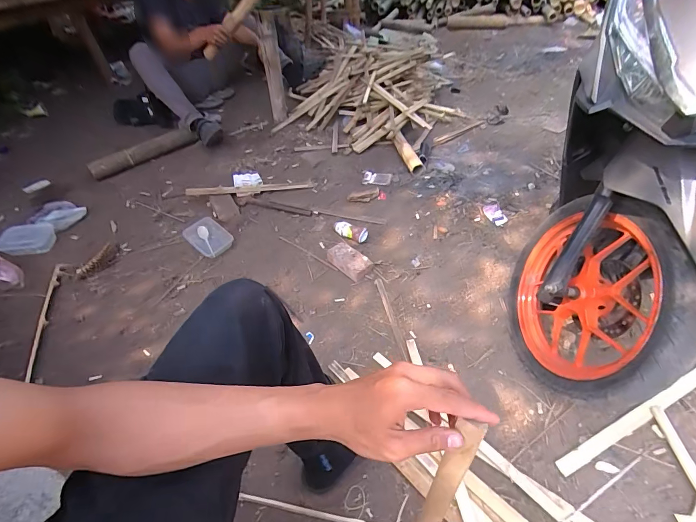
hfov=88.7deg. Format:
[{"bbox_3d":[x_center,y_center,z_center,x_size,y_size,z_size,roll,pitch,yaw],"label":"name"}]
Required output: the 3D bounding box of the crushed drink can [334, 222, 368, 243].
[{"bbox_3d":[0.005,-0.102,1.294,0.138,0.056,0.045,18,48,19],"label":"crushed drink can"}]

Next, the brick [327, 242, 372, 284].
[{"bbox_3d":[0.002,-0.005,1.204,0.093,0.046,0.174,-28,50,-24],"label":"brick"}]

